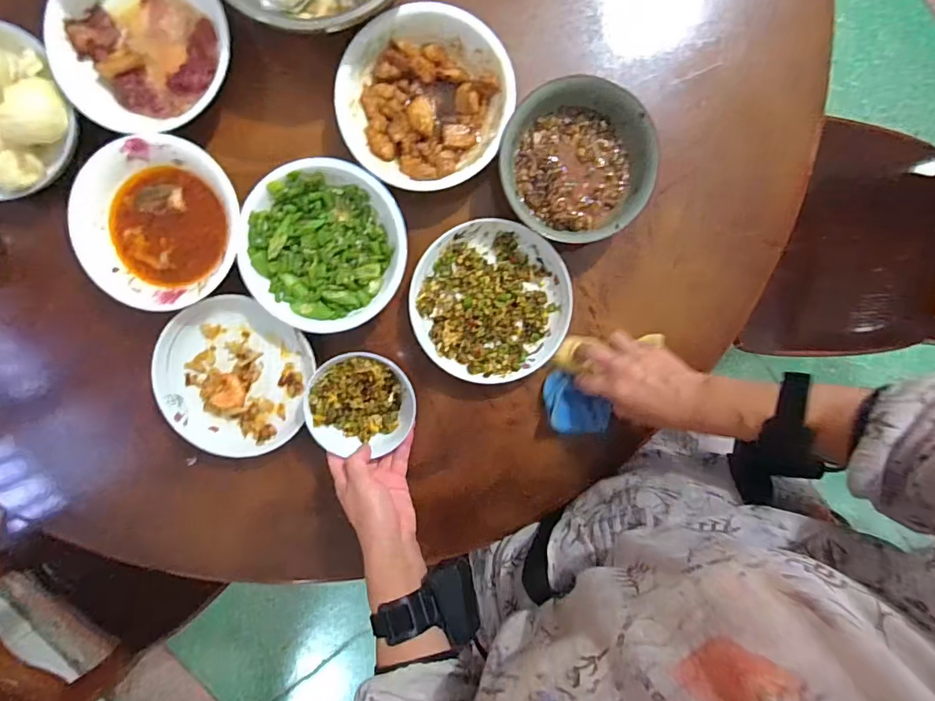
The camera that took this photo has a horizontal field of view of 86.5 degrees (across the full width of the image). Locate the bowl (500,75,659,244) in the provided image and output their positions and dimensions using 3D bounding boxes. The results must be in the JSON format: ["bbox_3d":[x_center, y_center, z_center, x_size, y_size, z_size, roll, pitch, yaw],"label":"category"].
[{"bbox_3d":[0.114,-0.199,0.540,0.158,0.061,0.158,0,96,0],"label":"bowl"}]

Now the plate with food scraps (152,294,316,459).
[{"bbox_3d":[-0.266,0.030,0.570,0.165,0.028,0.172,0,96,0],"label":"plate with food scraps"}]

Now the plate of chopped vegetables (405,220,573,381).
[{"bbox_3d":[0.025,-0.053,0.560,0.168,0.034,0.172,0,96,0],"label":"plate of chopped vegetables"}]

